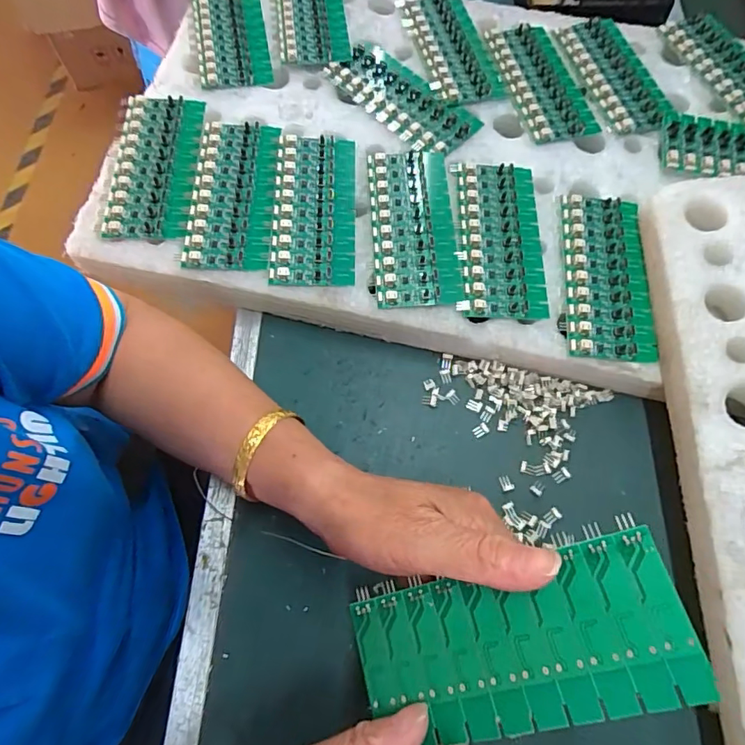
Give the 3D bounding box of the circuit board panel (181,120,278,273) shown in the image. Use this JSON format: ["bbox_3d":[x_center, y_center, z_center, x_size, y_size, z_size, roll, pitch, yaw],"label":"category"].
[{"bbox_3d":[-0.108,-0.140,0.383,0.062,0.005,0.137,1,69,-2],"label":"circuit board panel"}]

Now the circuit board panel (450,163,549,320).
[{"bbox_3d":[0.097,-0.105,0.376,0.064,0.004,0.137,2,69,-1],"label":"circuit board panel"}]

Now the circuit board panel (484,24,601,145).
[{"bbox_3d":[0.151,-0.262,0.440,0.062,0.005,0.135,-13,71,-7],"label":"circuit board panel"}]

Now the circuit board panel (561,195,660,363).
[{"bbox_3d":[0.175,-0.073,0.368,0.062,0.007,0.135,6,69,0],"label":"circuit board panel"}]

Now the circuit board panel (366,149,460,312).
[{"bbox_3d":[0.031,-0.114,0.376,0.062,0.005,0.139,-2,70,-3],"label":"circuit board panel"}]

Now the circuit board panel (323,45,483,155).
[{"bbox_3d":[0.026,-0.239,0.427,0.132,0.005,0.066,43,74,13],"label":"circuit board panel"}]

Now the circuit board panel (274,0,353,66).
[{"bbox_3d":[-0.058,-0.336,0.461,0.064,0.008,0.144,-5,66,-7],"label":"circuit board panel"}]

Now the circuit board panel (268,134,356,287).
[{"bbox_3d":[-0.045,-0.128,0.379,0.061,0.005,0.135,0,69,-2],"label":"circuit board panel"}]

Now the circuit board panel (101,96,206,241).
[{"bbox_3d":[-0.173,-0.166,0.390,0.060,0.004,0.137,0,69,-2],"label":"circuit board panel"}]

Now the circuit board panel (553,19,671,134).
[{"bbox_3d":[0.219,-0.270,0.445,0.060,0.006,0.132,-14,71,-7],"label":"circuit board panel"}]

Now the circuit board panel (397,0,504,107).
[{"bbox_3d":[0.070,-0.301,0.452,0.062,0.005,0.138,-13,70,-7],"label":"circuit board panel"}]

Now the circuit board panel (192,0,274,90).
[{"bbox_3d":[-0.129,-0.312,0.448,0.061,0.005,0.138,-10,70,-6],"label":"circuit board panel"}]

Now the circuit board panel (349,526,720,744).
[{"bbox_3d":[0.058,0.115,0.211,0.138,0.004,0.064,-18,69,18],"label":"circuit board panel"}]

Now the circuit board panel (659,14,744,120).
[{"bbox_3d":[0.324,-0.276,0.447,0.057,0.008,0.137,-20,71,-9],"label":"circuit board panel"}]

